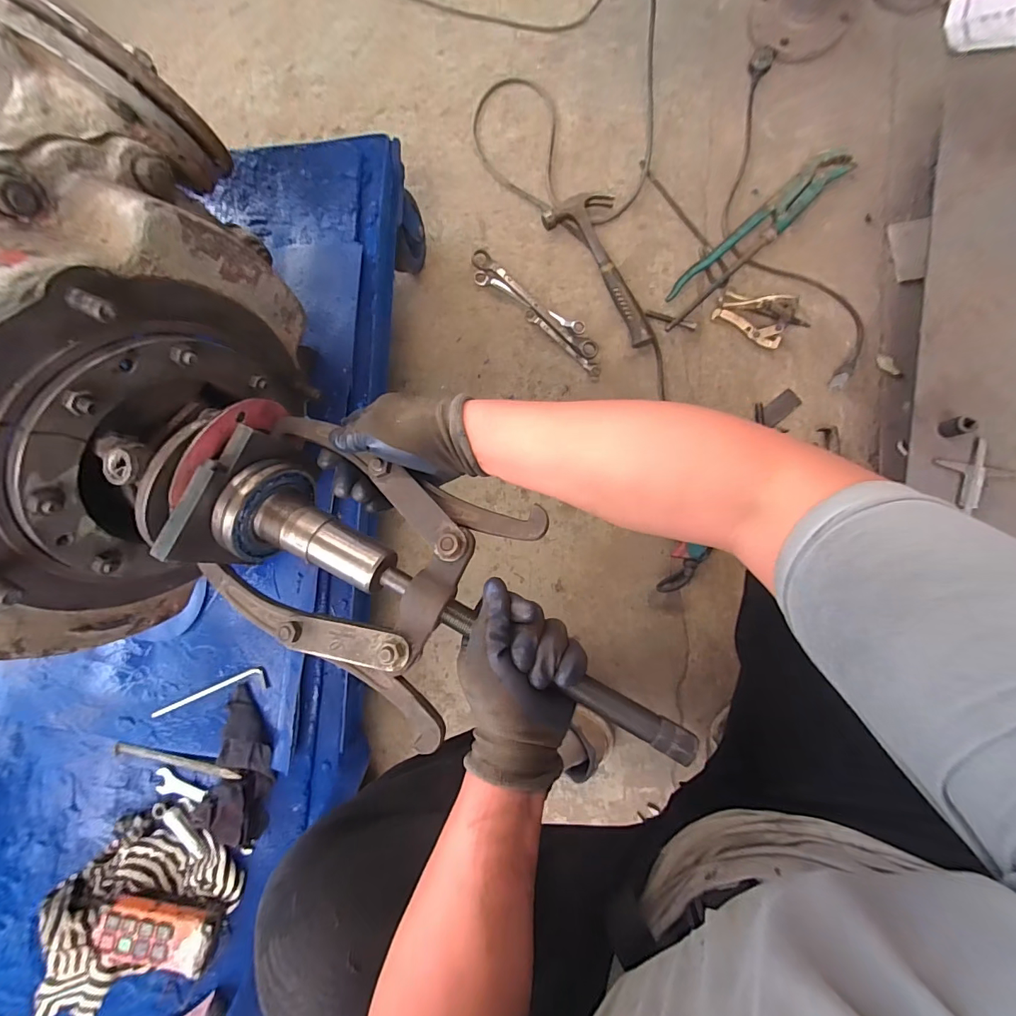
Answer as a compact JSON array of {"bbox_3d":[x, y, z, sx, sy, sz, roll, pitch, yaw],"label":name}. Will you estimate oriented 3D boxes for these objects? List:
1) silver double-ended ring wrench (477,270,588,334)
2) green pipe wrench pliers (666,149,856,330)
[{"bbox_3d":[0.041,-0.411,0.852,0.253,0.024,0.026,31,93,10],"label":"silver double-ended ring wrench"},{"bbox_3d":[0.443,-0.496,0.786,0.409,0.024,0.067,-41,81,6],"label":"green pipe wrench pliers"}]

